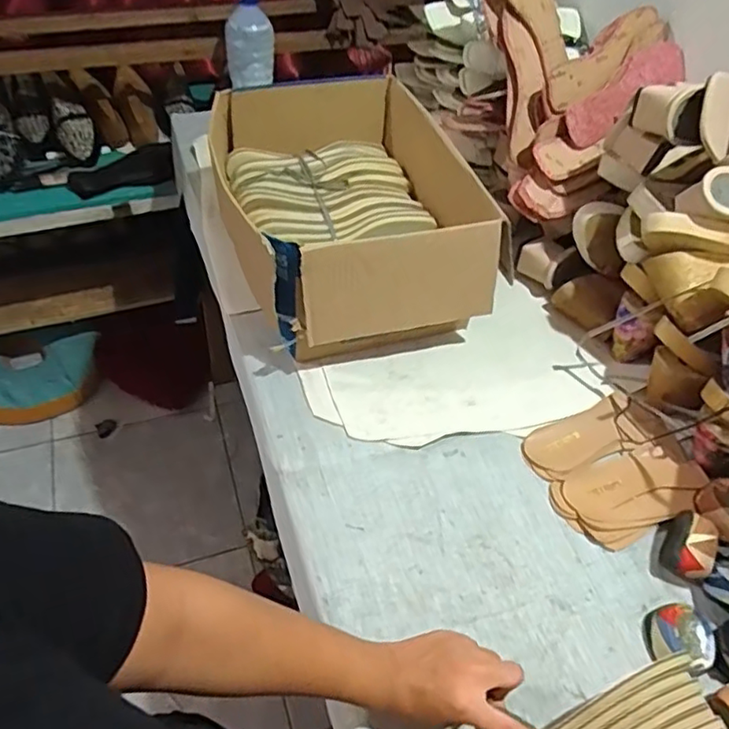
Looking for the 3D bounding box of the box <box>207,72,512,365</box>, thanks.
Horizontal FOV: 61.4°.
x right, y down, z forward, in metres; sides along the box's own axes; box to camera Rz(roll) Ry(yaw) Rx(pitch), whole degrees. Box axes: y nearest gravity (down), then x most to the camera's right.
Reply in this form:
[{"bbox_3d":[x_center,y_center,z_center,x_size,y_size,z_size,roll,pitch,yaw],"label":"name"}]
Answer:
[{"bbox_3d":[-0.021,-0.196,0.813,0.339,0.178,0.378,-9,51,-14],"label":"box"}]

